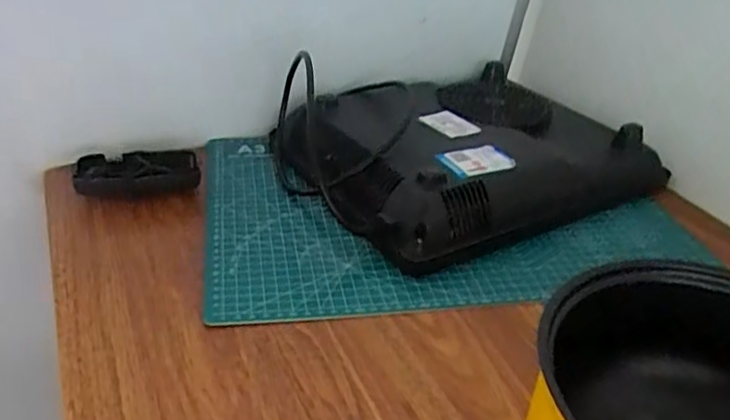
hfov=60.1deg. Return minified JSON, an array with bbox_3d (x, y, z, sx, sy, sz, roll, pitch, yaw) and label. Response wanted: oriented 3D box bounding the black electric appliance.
[{"bbox_3d":[0.097,-0.068,0.643,0.339,0.064,0.264,-16,38,-29],"label":"black electric appliance"}]

